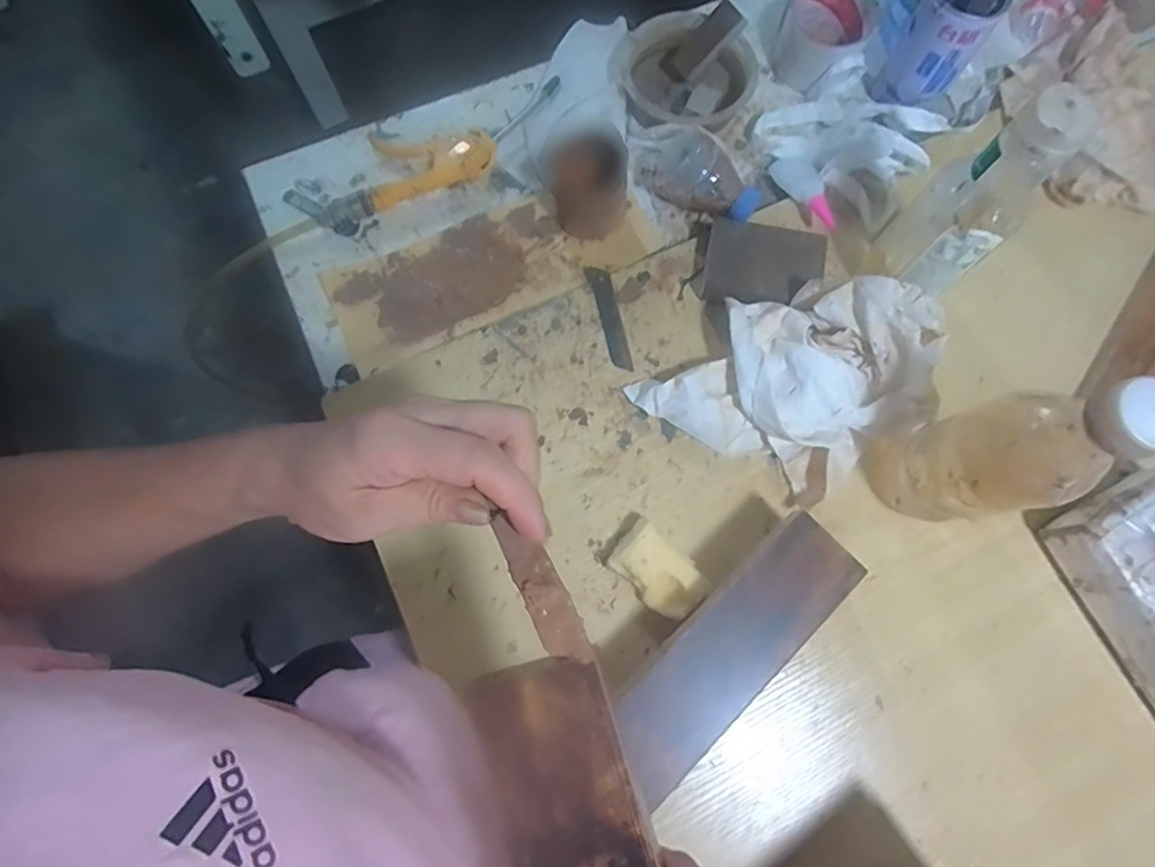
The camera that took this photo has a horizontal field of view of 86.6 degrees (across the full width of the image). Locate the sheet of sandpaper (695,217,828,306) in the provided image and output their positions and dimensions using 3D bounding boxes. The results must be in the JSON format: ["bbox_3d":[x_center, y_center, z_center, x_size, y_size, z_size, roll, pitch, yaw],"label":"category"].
[{"bbox_3d":[0.157,-0.146,0.528,0.099,0.009,0.067,12,95,19],"label":"sheet of sandpaper"}]

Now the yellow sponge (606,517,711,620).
[{"bbox_3d":[0.062,0.106,0.468,0.071,0.026,0.045,41,79,9],"label":"yellow sponge"}]

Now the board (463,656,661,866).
[{"bbox_3d":[0.000,0.171,0.257,0.058,0.009,0.147,-16,84,-4],"label":"board"}]

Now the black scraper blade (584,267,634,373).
[{"bbox_3d":[0.028,-0.102,0.538,0.017,0.007,0.104,-13,75,-4],"label":"black scraper blade"}]

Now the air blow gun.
[{"bbox_3d":[-0.138,-0.266,0.582,0.281,0.025,0.075,-25,77,-6],"label":"air blow gun"}]

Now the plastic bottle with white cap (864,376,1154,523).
[{"bbox_3d":[0.269,0.016,0.402,0.061,0.216,0.075,-12,76,-3],"label":"plastic bottle with white cap"}]

